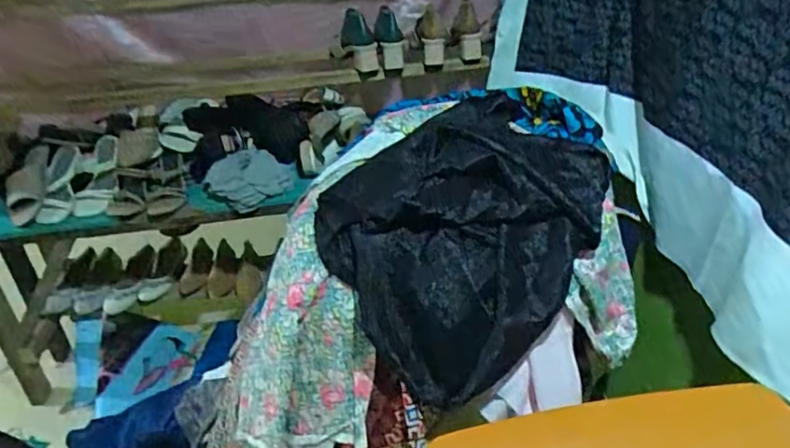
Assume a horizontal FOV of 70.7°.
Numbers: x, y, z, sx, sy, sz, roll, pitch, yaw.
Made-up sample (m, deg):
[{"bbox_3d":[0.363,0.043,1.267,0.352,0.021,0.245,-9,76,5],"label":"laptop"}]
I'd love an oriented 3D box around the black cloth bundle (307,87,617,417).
[{"bbox_3d":[0.129,0.013,0.964,0.379,0.305,0.457,28,46,35],"label":"black cloth bundle"}]

